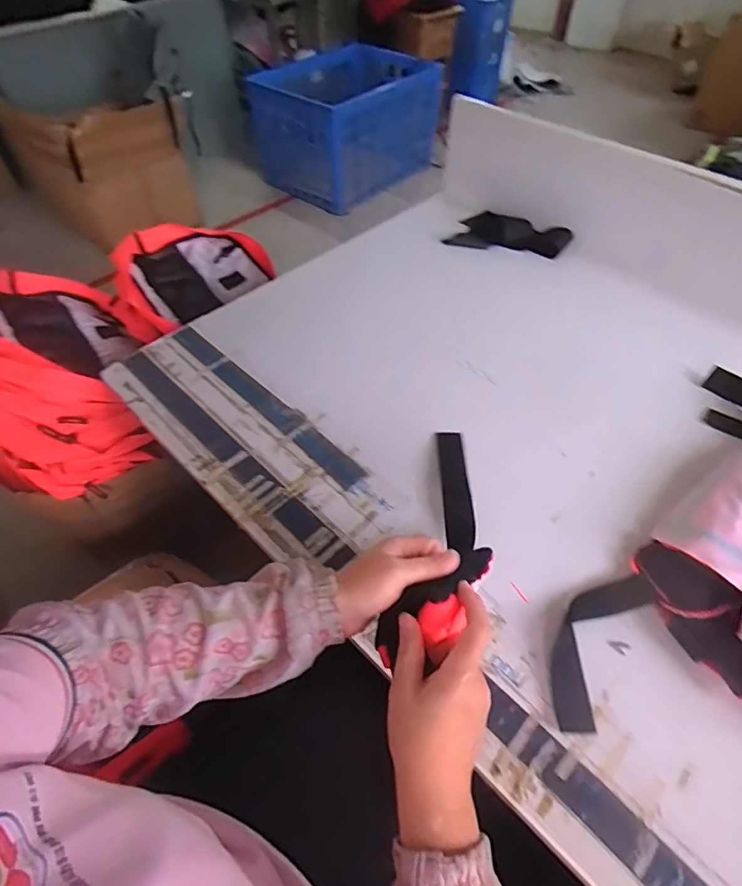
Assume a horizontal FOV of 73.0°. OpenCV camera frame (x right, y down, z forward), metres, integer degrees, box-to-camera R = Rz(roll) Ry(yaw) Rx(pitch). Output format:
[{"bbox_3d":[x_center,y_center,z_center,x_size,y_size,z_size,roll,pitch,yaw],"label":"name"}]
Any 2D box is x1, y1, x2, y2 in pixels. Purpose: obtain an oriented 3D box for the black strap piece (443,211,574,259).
[{"bbox_3d":[0.293,-0.436,1.051,0.241,0.035,0.142,14,53,10],"label":"black strap piece"}]

